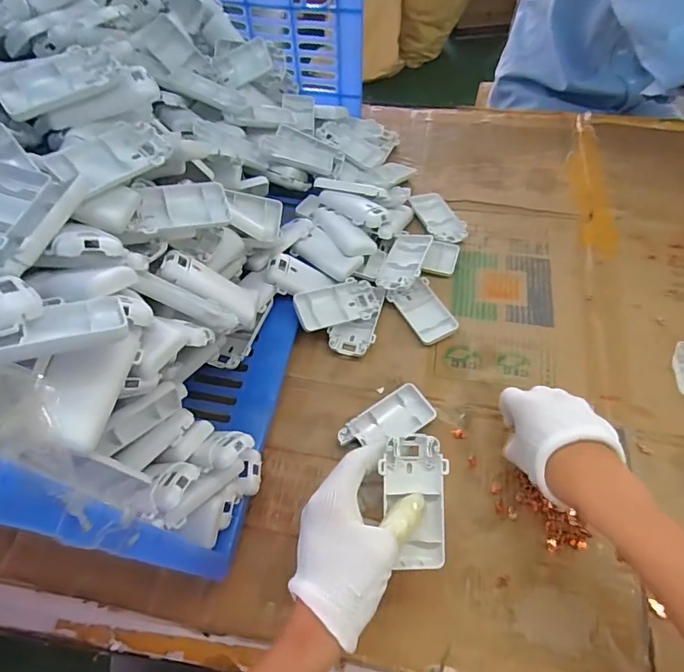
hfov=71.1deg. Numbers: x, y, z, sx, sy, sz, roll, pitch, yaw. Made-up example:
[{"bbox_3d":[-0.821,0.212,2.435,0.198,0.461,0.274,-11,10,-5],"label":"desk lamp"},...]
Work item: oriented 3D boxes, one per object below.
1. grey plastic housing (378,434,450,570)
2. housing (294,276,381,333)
[{"bbox_3d":[0.057,0.124,0.361,0.048,0.017,0.095,-5,81,1],"label":"grey plastic housing"},{"bbox_3d":[-0.006,-0.035,0.543,0.097,0.011,0.049,-15,73,-24],"label":"housing"}]

